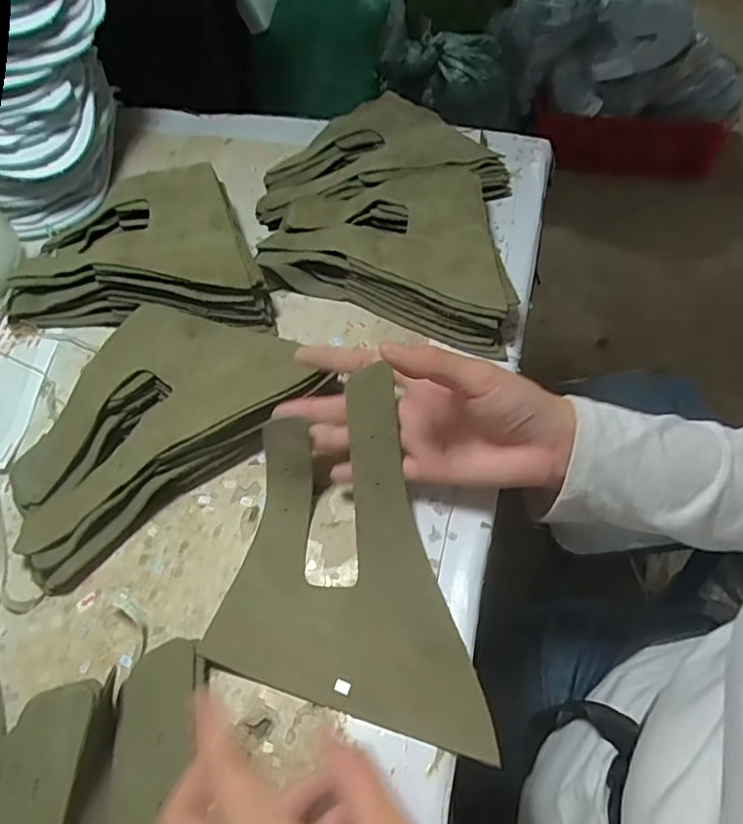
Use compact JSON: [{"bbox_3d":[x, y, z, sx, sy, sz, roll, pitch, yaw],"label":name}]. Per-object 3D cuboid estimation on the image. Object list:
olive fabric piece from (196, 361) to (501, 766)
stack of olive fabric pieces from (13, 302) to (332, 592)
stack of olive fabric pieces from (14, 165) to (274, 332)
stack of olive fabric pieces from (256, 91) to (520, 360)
[{"bbox_3d":[-0.026,0.088,0.313,0.128,0.033,0.192,-17,72,5],"label":"olive fabric piece"},{"bbox_3d":[-0.152,0.001,0.375,0.194,0.033,0.140,-38,61,-19],"label":"stack of olive fabric pieces"},{"bbox_3d":[-0.175,-0.137,0.459,0.213,0.053,0.143,4,56,7],"label":"stack of olive fabric pieces"},{"bbox_3d":[0.007,-0.180,0.486,0.212,0.042,0.289,4,56,7],"label":"stack of olive fabric pieces"}]

